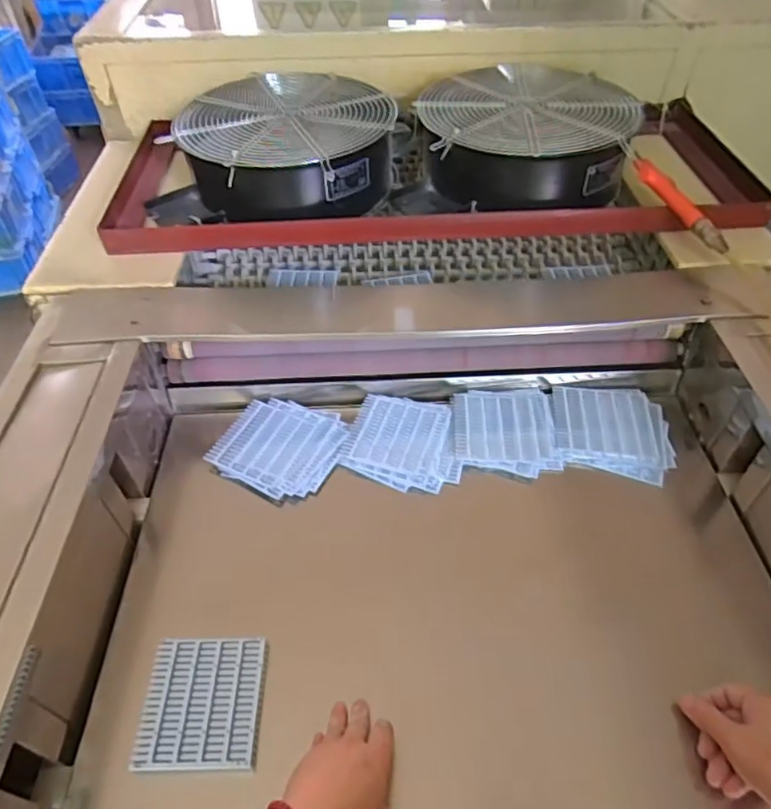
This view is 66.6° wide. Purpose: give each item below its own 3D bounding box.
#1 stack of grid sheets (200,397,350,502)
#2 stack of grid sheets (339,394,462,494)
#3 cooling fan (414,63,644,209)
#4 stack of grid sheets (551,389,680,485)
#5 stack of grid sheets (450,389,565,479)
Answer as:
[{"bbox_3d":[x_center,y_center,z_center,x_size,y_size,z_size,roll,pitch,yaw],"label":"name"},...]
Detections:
[{"bbox_3d":[-0.131,0.050,0.739,0.145,0.014,0.137,18,51,16],"label":"stack of grid sheets"},{"bbox_3d":[0.025,0.045,0.744,0.142,0.015,0.131,9,49,8],"label":"stack of grid sheets"},{"bbox_3d":[0.219,-0.411,0.922,0.321,0.123,0.261,-4,49,-3],"label":"cooling fan"},{"bbox_3d":[0.290,0.033,0.755,0.145,0.016,0.138,7,49,7],"label":"stack of grid sheets"},{"bbox_3d":[0.152,0.032,0.752,0.127,0.010,0.132,-1,49,0],"label":"stack of grid sheets"}]

